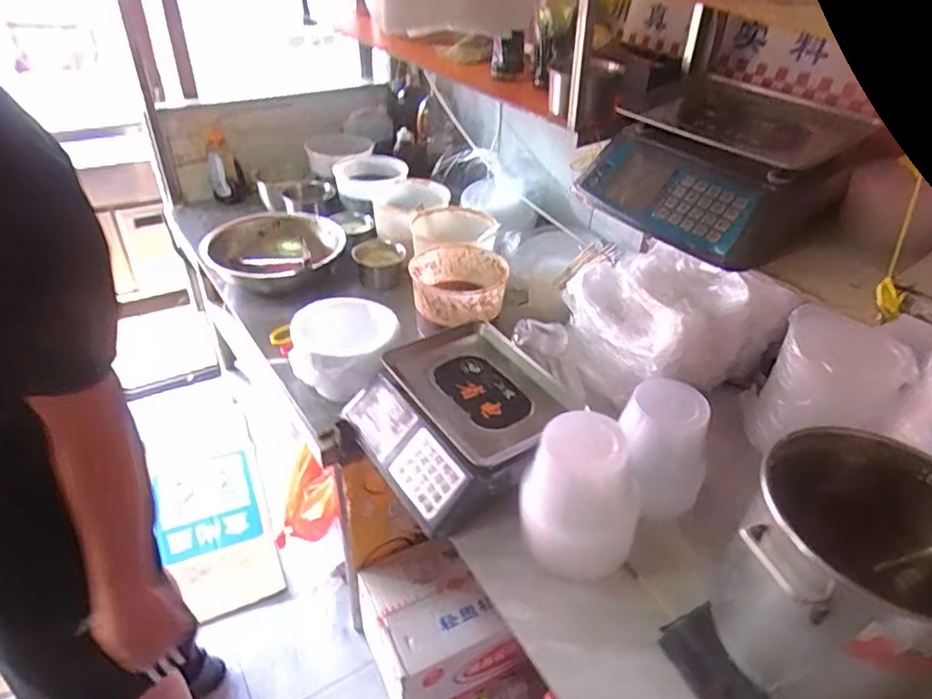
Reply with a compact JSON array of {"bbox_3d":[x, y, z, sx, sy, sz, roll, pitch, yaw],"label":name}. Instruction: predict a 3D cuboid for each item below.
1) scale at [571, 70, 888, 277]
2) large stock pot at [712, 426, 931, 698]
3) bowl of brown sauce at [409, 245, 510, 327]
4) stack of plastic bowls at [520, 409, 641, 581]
[{"bbox_3d":[0.409,-0.280,0.926,0.298,0.150,0.312,-19,43,-28],"label":"scale"},{"bbox_3d":[0.447,0.279,0.710,0.223,0.281,0.243,3,37,-2],"label":"large stock pot"},{"bbox_3d":[-0.013,-0.129,1.262,0.212,0.087,0.228,-3,37,-9],"label":"bowl of brown sauce"},{"bbox_3d":[0.166,0.210,0.815,0.155,0.226,0.132,19,39,19],"label":"stack of plastic bowls"}]

